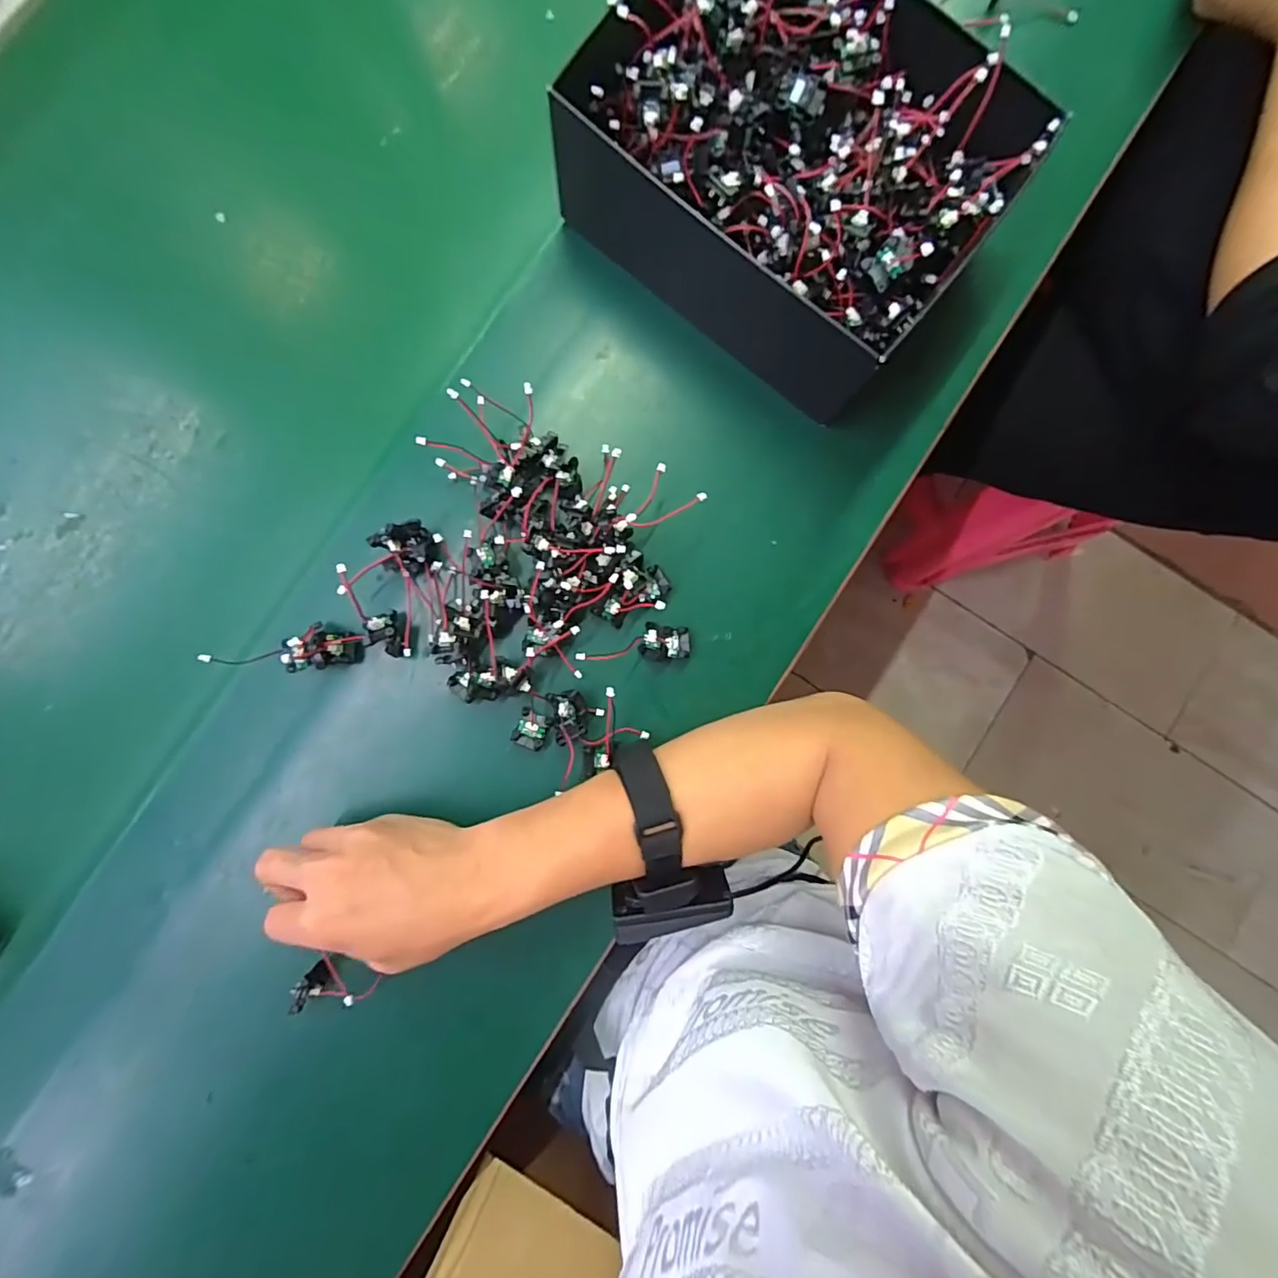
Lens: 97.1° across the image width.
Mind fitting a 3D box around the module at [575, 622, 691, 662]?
[{"bbox_3d":[-0.003,0.002,0.372,0.073,0.013,0.025,2,86,-1],"label":"module"}]

